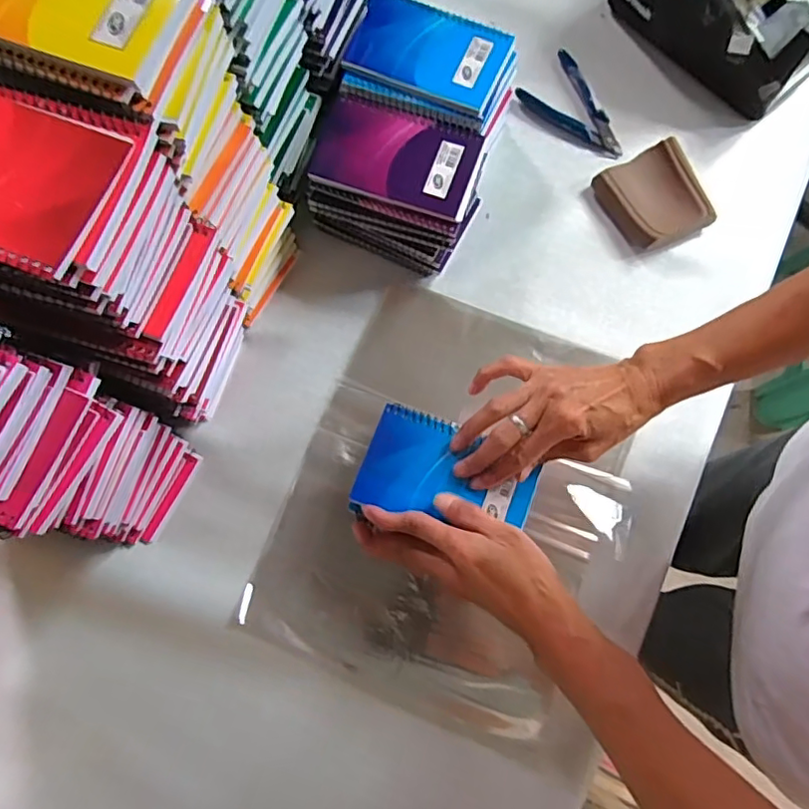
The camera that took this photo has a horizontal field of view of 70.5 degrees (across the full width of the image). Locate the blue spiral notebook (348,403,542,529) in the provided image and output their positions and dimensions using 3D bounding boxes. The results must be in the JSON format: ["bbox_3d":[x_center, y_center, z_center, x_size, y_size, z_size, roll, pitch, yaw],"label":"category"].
[{"bbox_3d":[0.032,0.054,0.439,0.129,0.017,0.085,16,78,5],"label":"blue spiral notebook"}]

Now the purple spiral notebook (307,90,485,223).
[{"bbox_3d":[-0.005,-0.210,0.476,0.130,0.012,0.092,17,78,5],"label":"purple spiral notebook"}]

